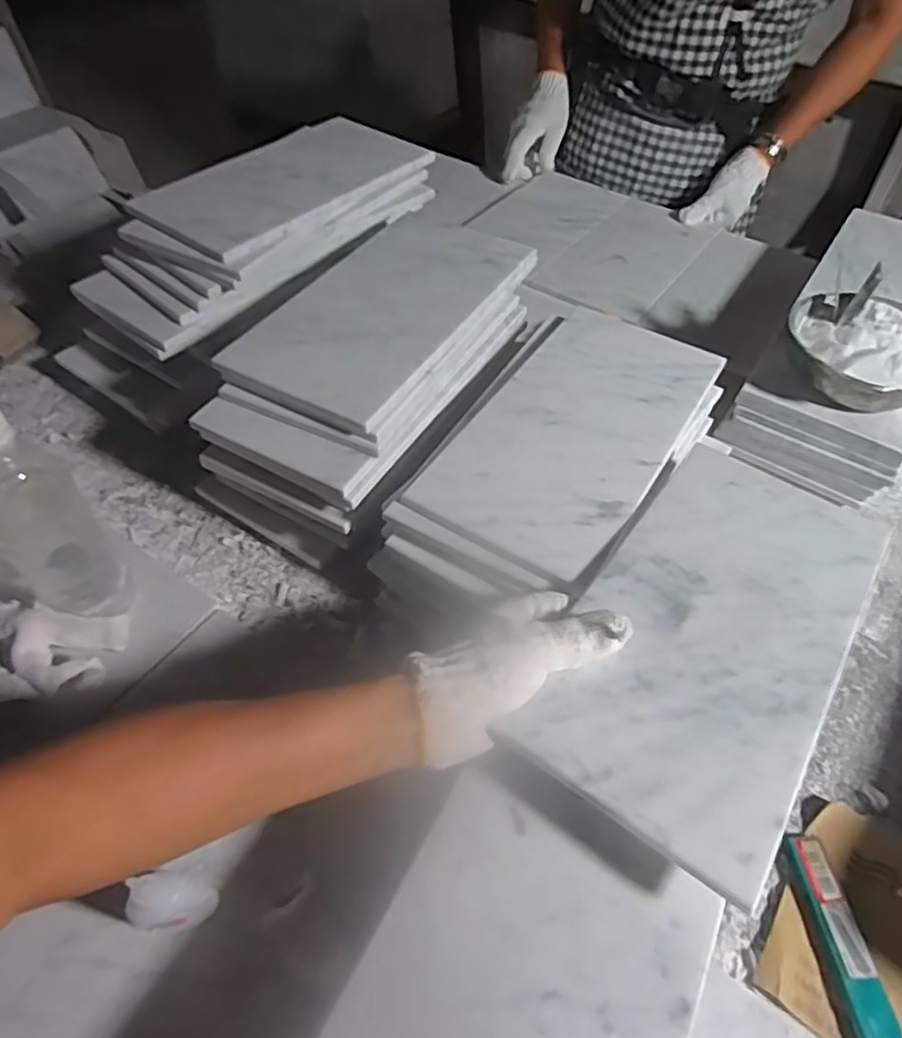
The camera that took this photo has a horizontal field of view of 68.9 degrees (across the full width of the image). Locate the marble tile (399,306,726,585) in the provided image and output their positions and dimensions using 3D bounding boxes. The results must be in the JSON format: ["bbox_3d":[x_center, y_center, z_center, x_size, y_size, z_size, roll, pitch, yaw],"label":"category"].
[{"bbox_3d":[0.107,-0.080,0.546,0.152,0.008,0.306,26,53,19],"label":"marble tile"}]

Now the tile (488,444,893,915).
[{"bbox_3d":[0.174,0.059,0.421,0.147,0.011,0.310,27,50,20],"label":"tile"}]

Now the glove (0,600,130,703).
[{"bbox_3d":[-0.329,0.103,0.493,0.144,0.039,0.102,6,50,5],"label":"glove"}]

